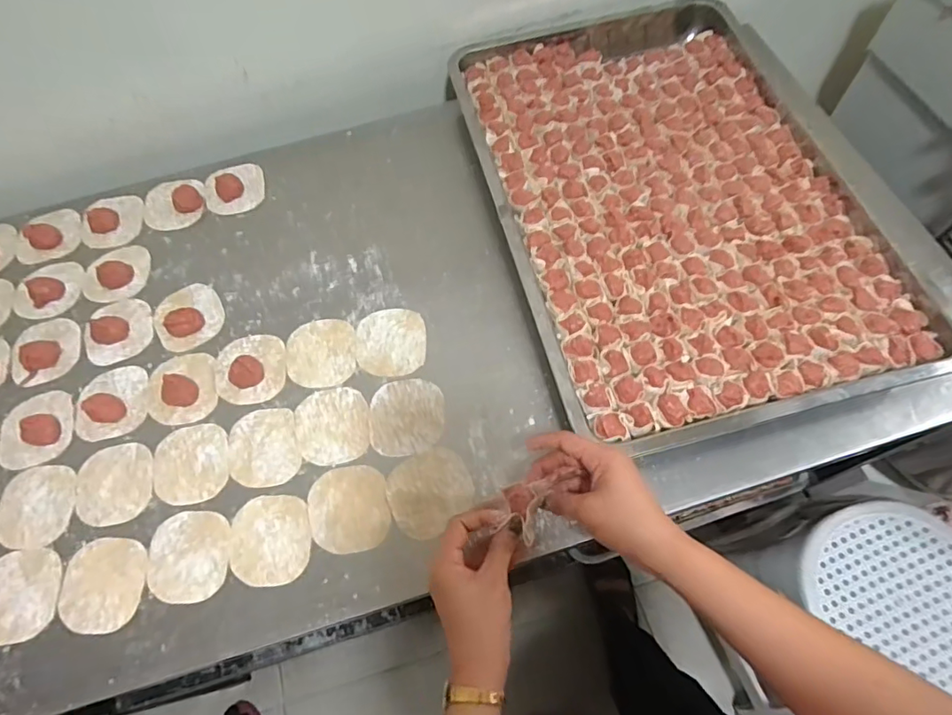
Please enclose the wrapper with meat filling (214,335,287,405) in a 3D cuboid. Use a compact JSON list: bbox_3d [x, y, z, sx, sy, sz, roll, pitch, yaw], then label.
[{"bbox_3d":[-0.248,0.009,0.583,0.075,0.019,0.081,-1,64,2],"label":"wrapper with meat filling"}]

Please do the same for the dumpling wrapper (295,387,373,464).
[{"bbox_3d":[-0.148,0.070,0.555,0.073,0.004,0.081,-17,65,-6],"label":"dumpling wrapper"}]

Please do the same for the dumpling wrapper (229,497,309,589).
[{"bbox_3d":[-0.196,0.172,0.510,0.076,0.004,0.080,-1,64,2],"label":"dumpling wrapper"}]

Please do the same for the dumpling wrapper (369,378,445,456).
[{"bbox_3d":[-0.071,0.060,0.556,0.075,0.004,0.081,-3,64,1],"label":"dumpling wrapper"}]

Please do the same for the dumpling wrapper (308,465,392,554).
[{"bbox_3d":[-0.122,0.145,0.518,0.075,0.004,0.080,-1,64,2],"label":"dumpling wrapper"}]

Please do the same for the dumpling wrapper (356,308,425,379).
[{"bbox_3d":[-0.094,-0.018,0.595,0.077,0.004,0.082,-1,64,2],"label":"dumpling wrapper"}]

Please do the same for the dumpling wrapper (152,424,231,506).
[{"bbox_3d":[-0.291,0.108,0.549,0.076,0.004,0.081,-10,64,-3],"label":"dumpling wrapper"}]

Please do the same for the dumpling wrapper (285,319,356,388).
[{"bbox_3d":[-0.172,-0.005,0.595,0.076,0.004,0.082,-1,64,2],"label":"dumpling wrapper"}]

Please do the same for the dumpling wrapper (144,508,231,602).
[{"bbox_3d":[-0.271,0.187,0.508,0.076,0.004,0.079,-1,64,2],"label":"dumpling wrapper"}]

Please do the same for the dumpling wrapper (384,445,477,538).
[{"bbox_3d":[-0.044,0.130,0.523,0.079,0.004,0.078,-23,65,-8],"label":"dumpling wrapper"}]

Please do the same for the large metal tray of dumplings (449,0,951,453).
[{"bbox_3d":[0.219,-0.204,0.640,0.402,0.057,0.599,-14,64,-4],"label":"large metal tray of dumplings"}]

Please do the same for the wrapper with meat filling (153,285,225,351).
[{"bbox_3d":[-0.335,-0.053,0.619,0.075,0.018,0.086,-26,66,-10],"label":"wrapper with meat filling"}]

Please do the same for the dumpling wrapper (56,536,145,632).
[{"bbox_3d":[-0.348,0.211,0.500,0.078,0.004,0.079,-1,62,1],"label":"dumpling wrapper"}]

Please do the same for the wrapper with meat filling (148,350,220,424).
[{"bbox_3d":[-0.319,0.031,0.582,0.071,0.012,0.083,-13,64,-4],"label":"wrapper with meat filling"}]

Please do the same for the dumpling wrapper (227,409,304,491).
[{"bbox_3d":[-0.218,0.093,0.552,0.072,0.004,0.081,-17,68,-2],"label":"dumpling wrapper"}]

